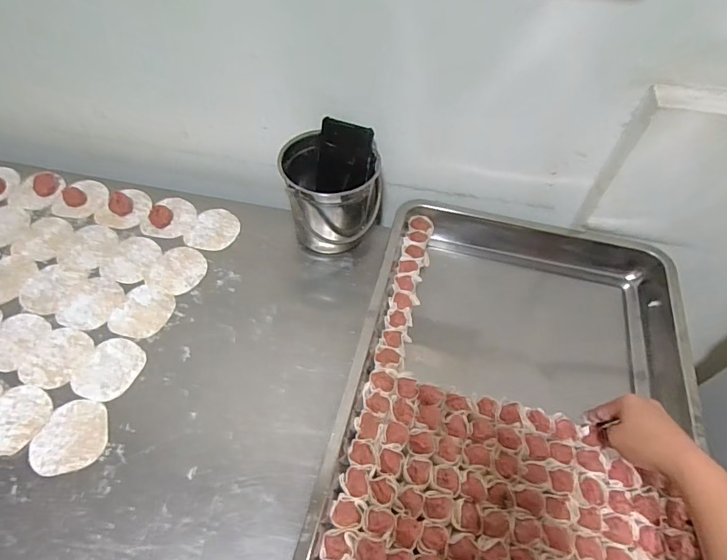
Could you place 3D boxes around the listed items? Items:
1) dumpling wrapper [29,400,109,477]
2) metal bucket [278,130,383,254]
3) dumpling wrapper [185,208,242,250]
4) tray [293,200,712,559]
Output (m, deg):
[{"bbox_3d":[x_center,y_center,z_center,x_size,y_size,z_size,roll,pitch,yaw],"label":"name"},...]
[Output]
[{"bbox_3d":[-0.333,0.177,0.521,0.079,0.005,0.079,-15,57,-14],"label":"dumpling wrapper"},{"bbox_3d":[-0.046,-0.126,0.674,0.140,0.130,0.119,-16,58,-14],"label":"metal bucket"},{"bbox_3d":[-0.231,-0.079,0.715,0.073,0.004,0.084,15,55,6],"label":"dumpling wrapper"},{"bbox_3d":[0.175,0.152,0.536,0.393,0.054,0.620,12,54,7],"label":"tray"}]

